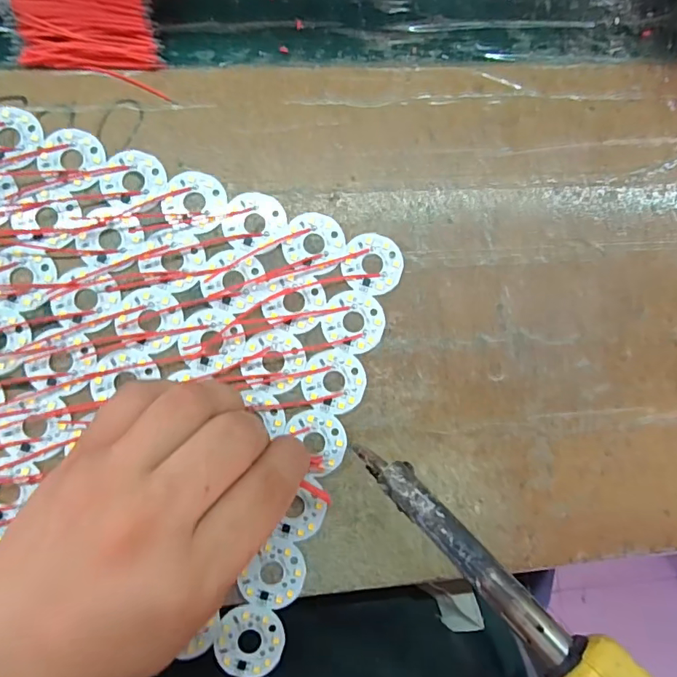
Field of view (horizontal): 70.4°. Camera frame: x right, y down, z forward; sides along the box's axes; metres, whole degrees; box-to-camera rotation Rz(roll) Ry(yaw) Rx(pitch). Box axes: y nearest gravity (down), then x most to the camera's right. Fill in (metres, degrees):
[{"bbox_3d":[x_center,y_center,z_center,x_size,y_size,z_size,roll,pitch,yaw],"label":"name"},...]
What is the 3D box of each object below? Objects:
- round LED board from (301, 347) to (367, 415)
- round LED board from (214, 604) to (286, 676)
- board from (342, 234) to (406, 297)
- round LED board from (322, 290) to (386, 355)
[{"bbox_3d":[-0.002,0.021,0.231,0.030,0.004,0.031,1,84,-5],"label":"round LED board"},{"bbox_3d":[-0.040,0.136,0.215,0.030,0.004,0.030,1,84,-5],"label":"round LED board"},{"bbox_3d":[0.017,-0.038,0.239,0.030,0.004,0.030,1,84,-5],"label":"board"},{"bbox_3d":[0.008,-0.008,0.235,0.030,0.004,0.030,1,84,-5],"label":"round LED board"}]

